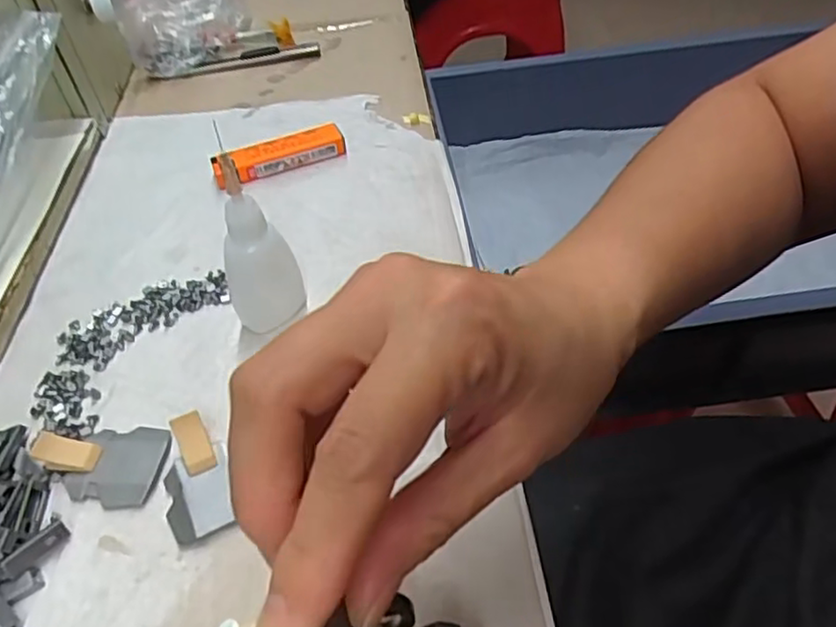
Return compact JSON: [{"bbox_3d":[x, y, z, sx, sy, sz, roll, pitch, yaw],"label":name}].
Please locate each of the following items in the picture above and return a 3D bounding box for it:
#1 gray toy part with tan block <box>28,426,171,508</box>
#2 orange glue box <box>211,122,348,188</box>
[{"bbox_3d":[-0.125,0.055,0.262,0.047,0.015,0.033,6,48,9],"label":"gray toy part with tan block"},{"bbox_3d":[-0.084,-0.096,0.402,0.078,0.013,0.021,-19,48,-13],"label":"orange glue box"}]

